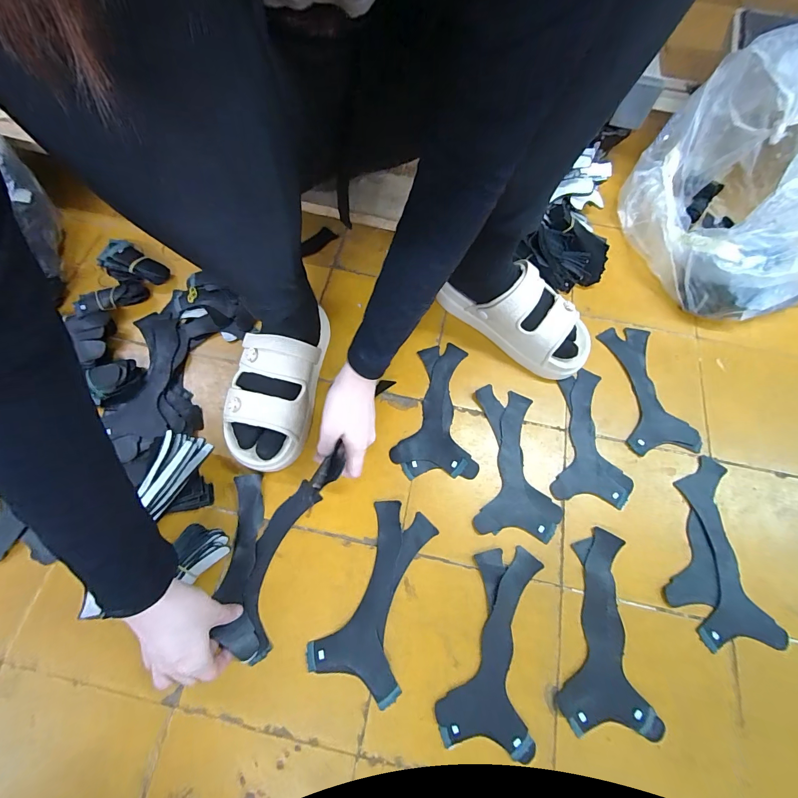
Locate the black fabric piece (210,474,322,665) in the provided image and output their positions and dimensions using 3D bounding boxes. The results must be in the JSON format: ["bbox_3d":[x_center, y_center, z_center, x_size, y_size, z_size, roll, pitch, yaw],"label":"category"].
[{"bbox_3d":[-0.160,0.194,0.433,0.095,0.014,0.195,3,69,0],"label":"black fabric piece"}]

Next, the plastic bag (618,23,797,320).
[{"bbox_3d":[0.552,-0.329,0.555,0.297,0.227,0.360,1,68,-1],"label":"plastic bag"}]

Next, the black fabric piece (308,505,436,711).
[{"bbox_3d":[-0.020,0.230,0.432,0.099,0.004,0.195,22,70,7],"label":"black fabric piece"}]

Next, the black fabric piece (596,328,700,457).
[{"bbox_3d":[0.370,-0.019,0.542,0.093,0.007,0.197,-4,69,3],"label":"black fabric piece"}]

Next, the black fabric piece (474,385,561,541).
[{"bbox_3d":[0.159,0.082,0.497,0.106,0.004,0.200,6,68,1],"label":"black fabric piece"}]

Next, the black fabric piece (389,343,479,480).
[{"bbox_3d":[0.047,0.014,0.524,0.110,0.006,0.196,0,68,-1],"label":"black fabric piece"}]

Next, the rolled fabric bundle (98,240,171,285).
[{"bbox_3d":[-0.420,-0.207,0.571,0.095,0.047,0.056,31,71,10],"label":"rolled fabric bundle"}]

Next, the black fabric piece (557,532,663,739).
[{"bbox_3d":[0.240,0.264,0.423,0.102,0.007,0.204,8,68,2],"label":"black fabric piece"}]

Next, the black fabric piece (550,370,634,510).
[{"bbox_3d":[0.273,0.052,0.514,0.099,0.005,0.190,11,70,6],"label":"black fabric piece"}]

